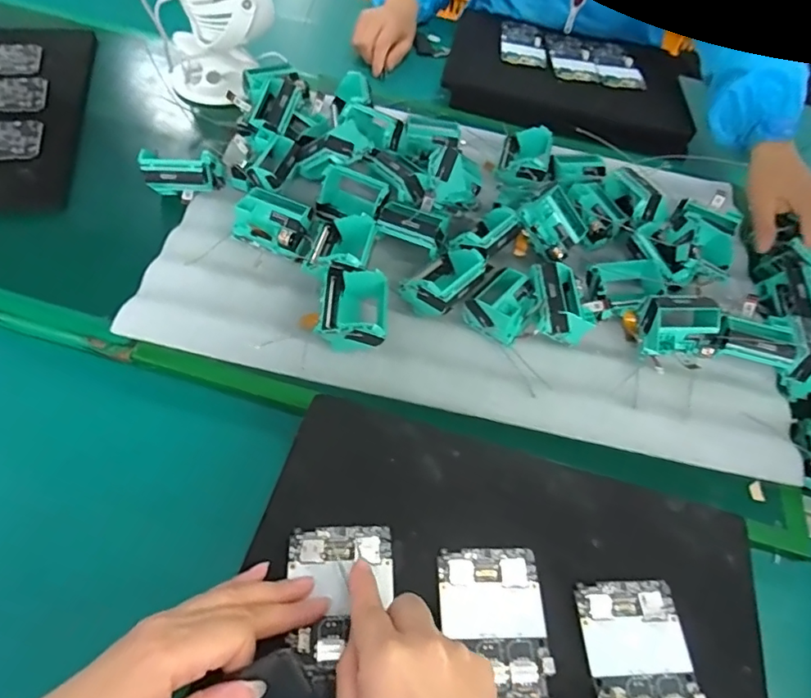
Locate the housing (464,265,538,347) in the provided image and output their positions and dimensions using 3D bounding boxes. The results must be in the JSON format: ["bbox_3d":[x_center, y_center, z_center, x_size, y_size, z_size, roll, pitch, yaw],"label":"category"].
[{"bbox_3d":[0.095,-0.044,0.508,0.053,0.031,0.064,36,59,15],"label":"housing"}]

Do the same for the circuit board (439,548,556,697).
[{"bbox_3d":[0.058,0.189,0.325,0.065,0.005,0.127,2,57,-8],"label":"circuit board"}]

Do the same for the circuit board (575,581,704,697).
[{"bbox_3d":[0.153,0.218,0.333,0.067,0.009,0.131,2,57,-8],"label":"circuit board"}]

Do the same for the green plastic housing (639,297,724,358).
[{"bbox_3d":[0.266,-0.020,0.523,0.072,0.055,0.051,3,55,-6],"label":"green plastic housing"}]

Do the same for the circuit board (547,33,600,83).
[{"bbox_3d":[0.247,-0.437,0.795,0.065,0.011,0.121,4,56,-6],"label":"circuit board"}]

